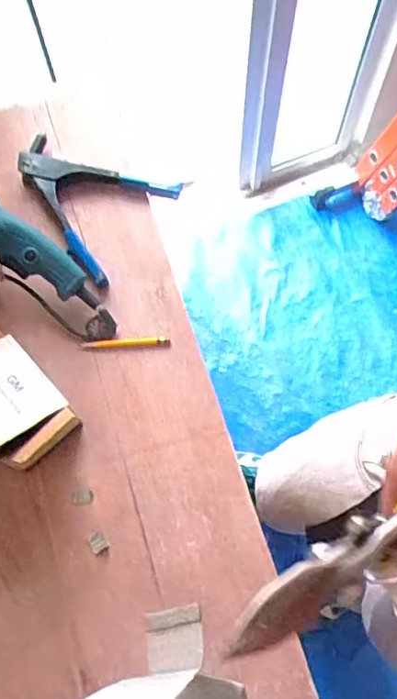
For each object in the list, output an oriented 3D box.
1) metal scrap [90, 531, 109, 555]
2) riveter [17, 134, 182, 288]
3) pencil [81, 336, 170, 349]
[{"bbox_3d":[-0.116,0.226,0.651,0.018,0.004,0.022,-33,74,-13],"label":"metal scrap"},{"bbox_3d":[-0.179,-0.228,0.822,0.238,0.032,0.204,31,72,11],"label":"riveter"},{"bbox_3d":[-0.096,-0.010,0.744,0.113,0.004,0.011,-3,70,-3],"label":"pencil"}]

